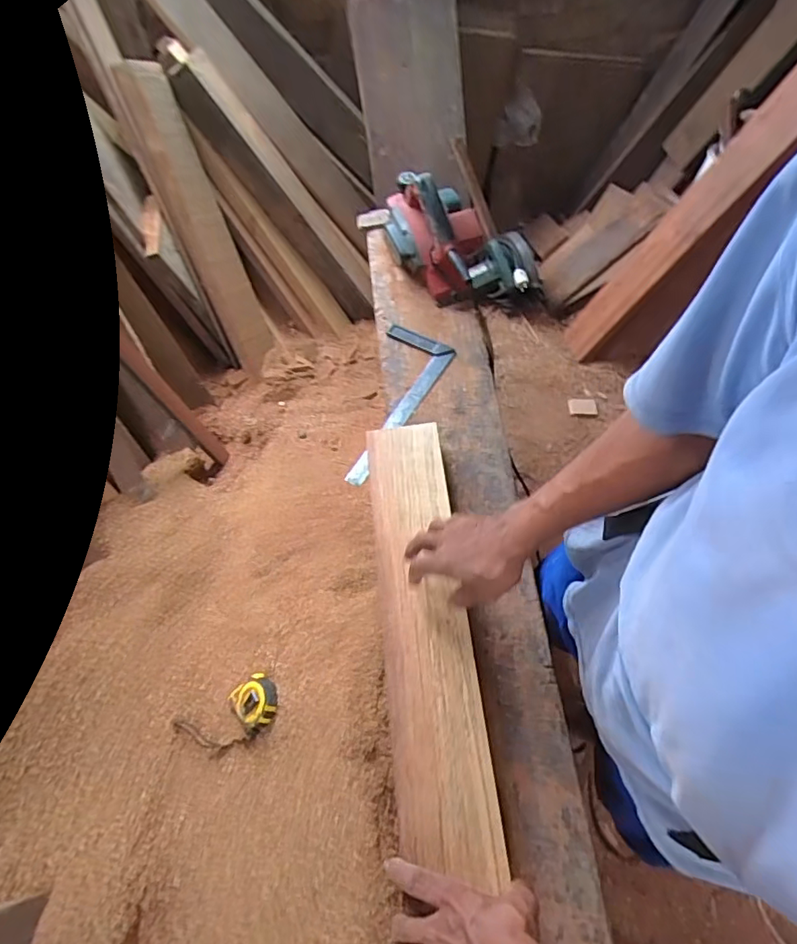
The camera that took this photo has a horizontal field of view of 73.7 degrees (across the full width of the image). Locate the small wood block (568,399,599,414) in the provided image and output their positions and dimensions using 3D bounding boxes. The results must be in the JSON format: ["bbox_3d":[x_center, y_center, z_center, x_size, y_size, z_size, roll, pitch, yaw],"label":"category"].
[{"bbox_3d":[0.524,-0.187,1.510,0.082,0.014,0.049,-3,64,2],"label":"small wood block"}]

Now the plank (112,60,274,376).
[{"bbox_3d":[-0.452,-0.566,1.240,0.033,0.644,0.126,5,34,39],"label":"plank"}]

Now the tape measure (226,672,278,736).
[{"bbox_3d":[-0.203,0.326,0.757,0.062,0.029,0.070,-41,68,-16],"label":"tape measure"}]

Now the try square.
[{"bbox_3d":[-0.025,-0.117,0.890,0.124,0.016,0.296,25,68,15],"label":"try square"}]

